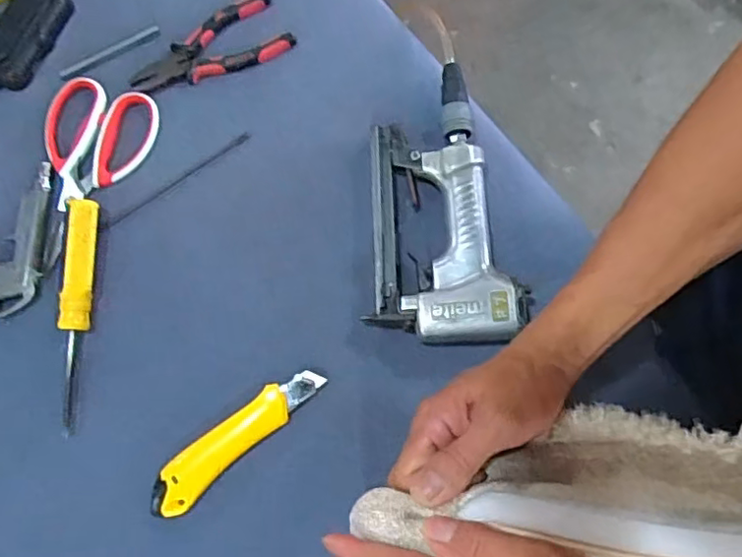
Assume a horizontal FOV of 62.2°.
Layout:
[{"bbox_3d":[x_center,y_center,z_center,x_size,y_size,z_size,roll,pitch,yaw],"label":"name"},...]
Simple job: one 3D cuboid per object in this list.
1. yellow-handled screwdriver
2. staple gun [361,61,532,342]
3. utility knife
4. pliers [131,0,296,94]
[{"bbox_3d":[-0.253,0.029,0.528,0.023,0.023,0.197,0,78,1],"label":"yellow-handled screwdriver"},{"bbox_3d":[0.062,-0.075,0.533,0.123,0.041,0.258,3,78,1],"label":"staple gun"},{"bbox_3d":[-0.113,0.131,0.504,0.164,0.010,0.036,-41,81,-7],"label":"utility knife"},{"bbox_3d":[-0.155,-0.221,0.585,0.150,0.010,0.064,-21,79,-3],"label":"pliers"}]

